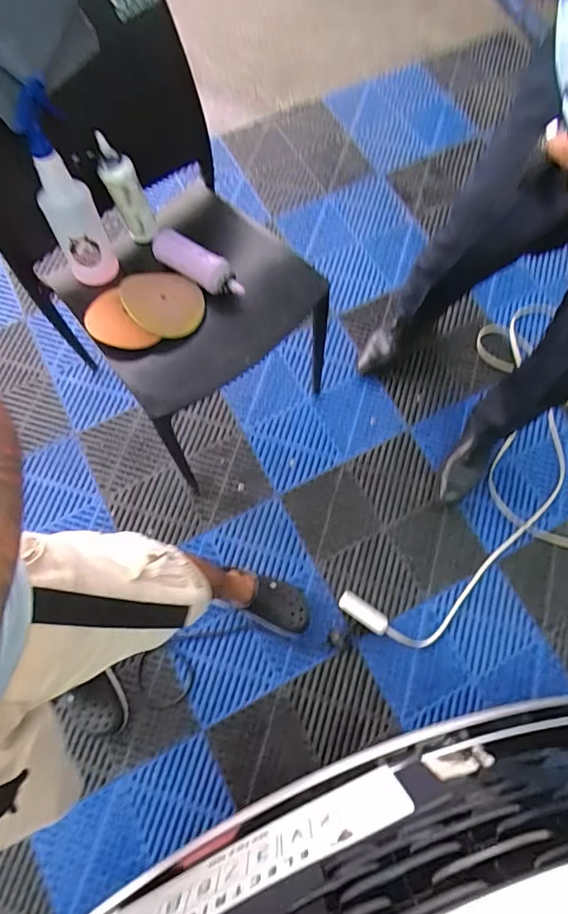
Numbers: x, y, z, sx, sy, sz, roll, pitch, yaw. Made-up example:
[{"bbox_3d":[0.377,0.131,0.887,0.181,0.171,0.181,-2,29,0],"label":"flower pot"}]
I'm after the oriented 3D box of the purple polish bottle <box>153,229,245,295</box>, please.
[{"bbox_3d":[-0.167,-0.370,0.934,0.207,0.049,0.051,34,74,11],"label":"purple polish bottle"}]

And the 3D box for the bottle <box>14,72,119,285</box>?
[{"bbox_3d":[-0.390,-0.461,0.868,0.090,0.325,0.076,-17,39,-6],"label":"bottle"}]

